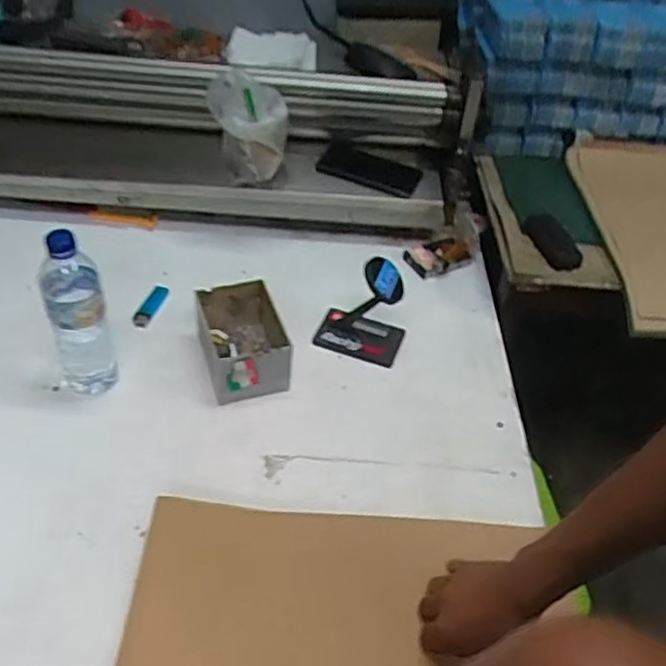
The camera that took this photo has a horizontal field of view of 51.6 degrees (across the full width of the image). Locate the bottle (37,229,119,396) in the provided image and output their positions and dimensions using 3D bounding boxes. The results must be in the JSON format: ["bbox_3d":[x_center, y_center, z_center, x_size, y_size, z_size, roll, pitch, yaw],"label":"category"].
[{"bbox_3d":[-0.306,-0.015,0.826,0.072,0.226,0.060,-15,47,-22],"label":"bottle"}]

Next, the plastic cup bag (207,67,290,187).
[{"bbox_3d":[-0.129,-0.314,1.058,0.112,0.159,0.100,3,44,-3],"label":"plastic cup bag"}]

